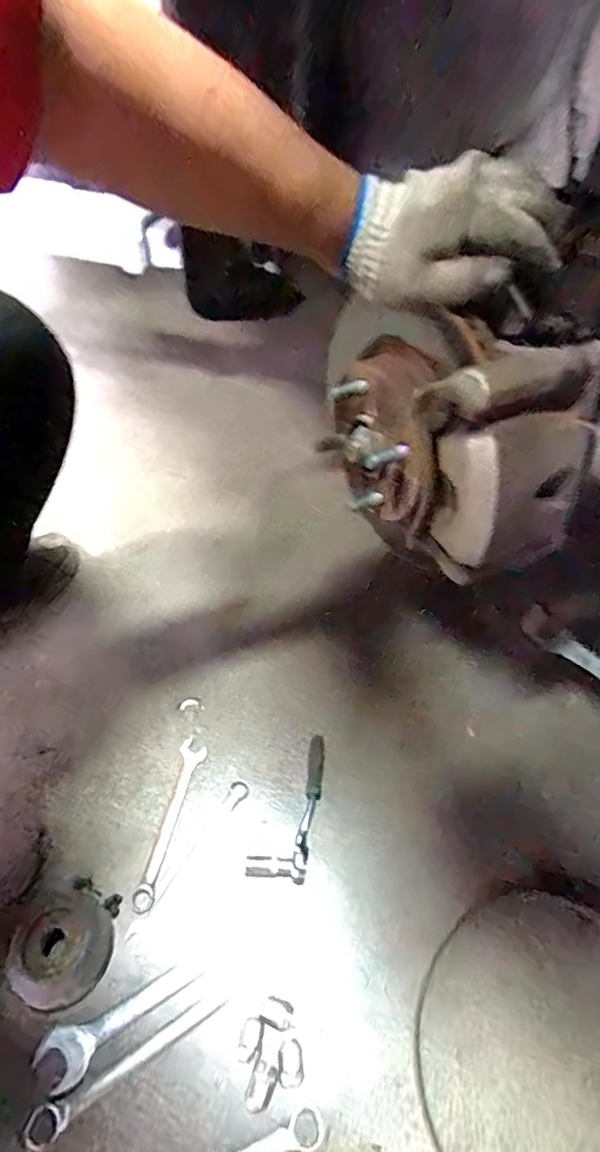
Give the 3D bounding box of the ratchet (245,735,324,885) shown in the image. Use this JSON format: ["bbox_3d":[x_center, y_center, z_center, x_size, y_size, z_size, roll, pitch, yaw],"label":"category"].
[{"bbox_3d":[-0.010,0.250,0.593,0.061,0.017,0.157,11,50,6],"label":"ratchet"}]

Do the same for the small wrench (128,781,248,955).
[{"bbox_3d":[-0.113,0.298,0.560,0.022,0.004,0.182,26,53,18],"label":"small wrench"}]

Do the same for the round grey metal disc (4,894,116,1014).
[{"bbox_3d":[-0.221,0.346,0.493,0.083,0.025,0.087,2,49,-2],"label":"round grey metal disc"}]

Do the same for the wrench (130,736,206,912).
[{"bbox_3d":[-0.140,0.266,0.583,0.028,0.006,0.178,9,50,4],"label":"wrench"}]

